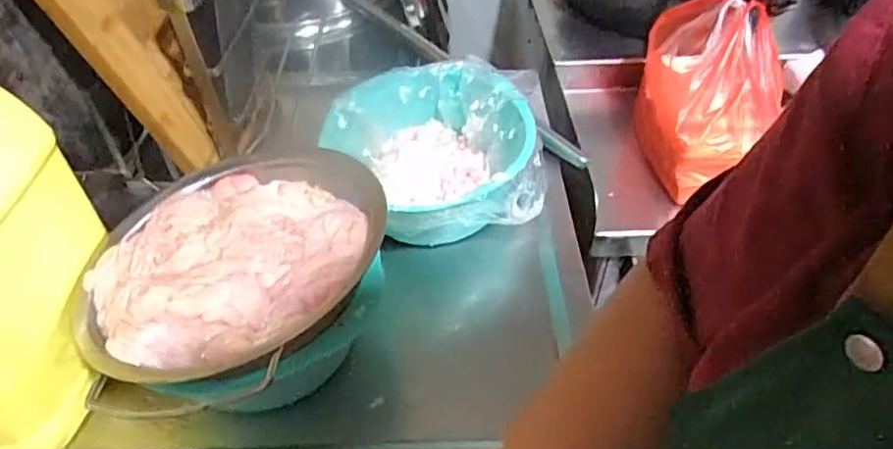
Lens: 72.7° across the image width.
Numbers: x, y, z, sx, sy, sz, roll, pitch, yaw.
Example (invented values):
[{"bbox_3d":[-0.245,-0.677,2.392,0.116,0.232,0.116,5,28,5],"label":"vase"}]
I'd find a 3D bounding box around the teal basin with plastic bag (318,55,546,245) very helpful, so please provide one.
[{"bbox_3d":[-0.008,-0.071,0.638,0.192,0.099,0.199,1,46,-1],"label":"teal basin with plastic bag"}]

